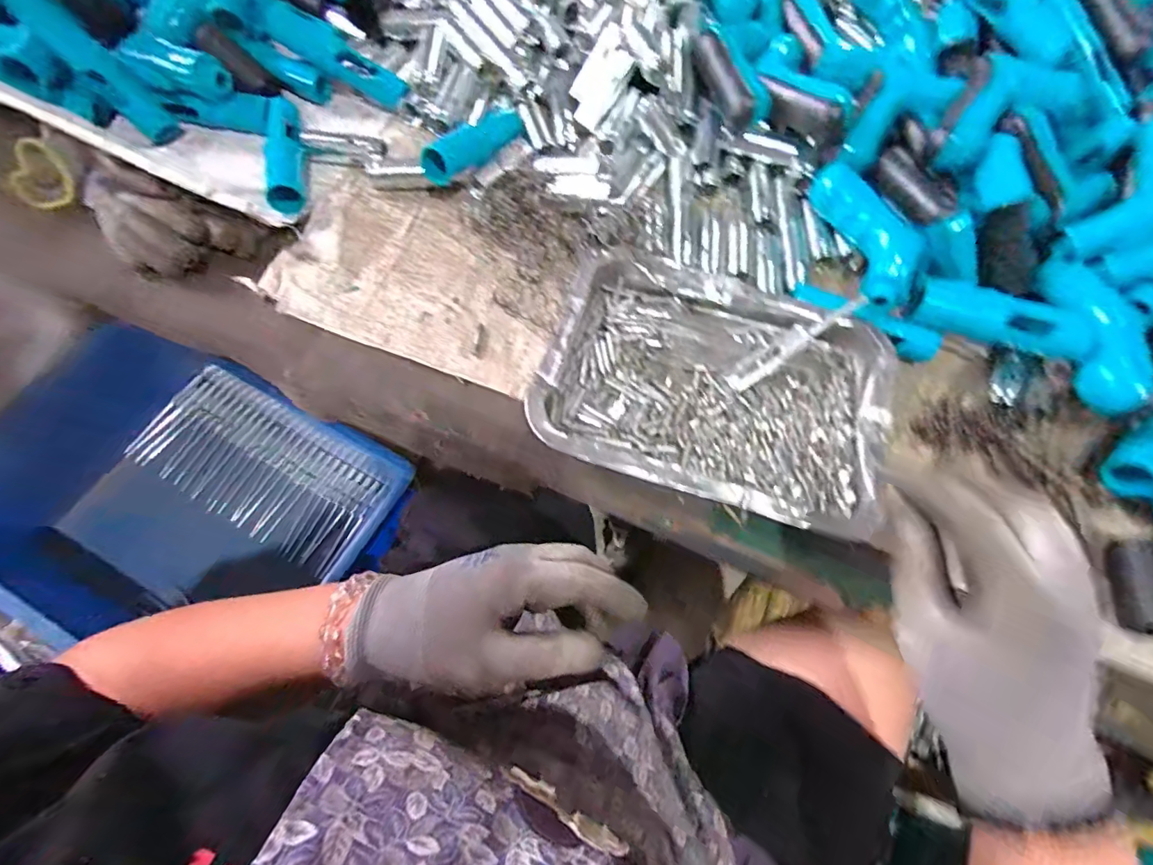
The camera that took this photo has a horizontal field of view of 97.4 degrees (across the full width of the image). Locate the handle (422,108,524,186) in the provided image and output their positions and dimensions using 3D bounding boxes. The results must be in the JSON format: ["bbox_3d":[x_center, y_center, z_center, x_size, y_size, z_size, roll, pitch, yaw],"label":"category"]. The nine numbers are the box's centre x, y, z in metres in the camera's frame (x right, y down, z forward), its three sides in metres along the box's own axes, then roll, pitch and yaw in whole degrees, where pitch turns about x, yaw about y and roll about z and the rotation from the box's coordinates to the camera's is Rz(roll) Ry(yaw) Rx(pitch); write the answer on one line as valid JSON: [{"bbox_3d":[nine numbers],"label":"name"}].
[{"bbox_3d":[-0.090,-0.264,0.462,0.034,0.024,0.131,29,55,8],"label":"handle"}]

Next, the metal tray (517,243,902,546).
[{"bbox_3d":[0.106,-0.037,0.383,0.250,0.044,0.181,17,74,4],"label":"metal tray"}]

